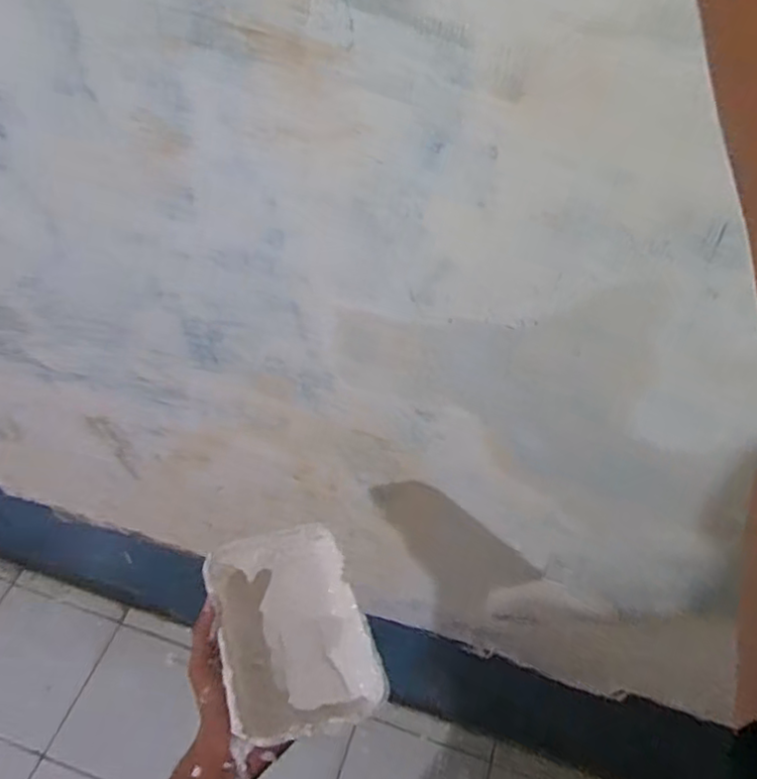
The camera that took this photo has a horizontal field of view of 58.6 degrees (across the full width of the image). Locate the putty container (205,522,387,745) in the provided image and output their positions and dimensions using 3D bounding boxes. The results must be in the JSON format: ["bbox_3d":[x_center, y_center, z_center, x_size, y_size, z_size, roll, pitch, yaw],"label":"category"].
[{"bbox_3d":[-0.074,0.198,0.566,0.114,0.047,0.176,-14,53,-15],"label":"putty container"}]

